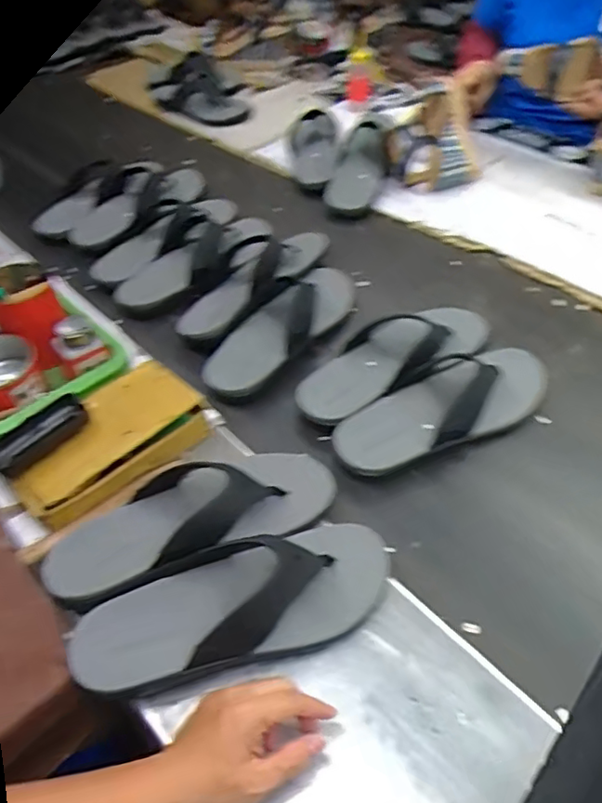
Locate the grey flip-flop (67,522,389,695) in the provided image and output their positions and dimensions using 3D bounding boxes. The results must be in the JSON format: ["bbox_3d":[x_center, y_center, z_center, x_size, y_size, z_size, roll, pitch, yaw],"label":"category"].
[{"bbox_3d":[-0.053,0.175,0.513,0.283,0.073,0.102,-17,48,-13],"label":"grey flip-flop"}]

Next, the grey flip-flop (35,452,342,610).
[{"bbox_3d":[-0.106,0.106,0.577,0.289,0.067,0.111,-18,48,-14],"label":"grey flip-flop"}]

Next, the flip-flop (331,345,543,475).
[{"bbox_3d":[0.179,0.000,0.685,0.288,0.062,0.098,-25,50,-20],"label":"flip-flop"}]

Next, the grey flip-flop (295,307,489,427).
[{"bbox_3d":[0.126,-0.065,0.740,0.296,0.050,0.107,-24,50,-19],"label":"grey flip-flop"}]

